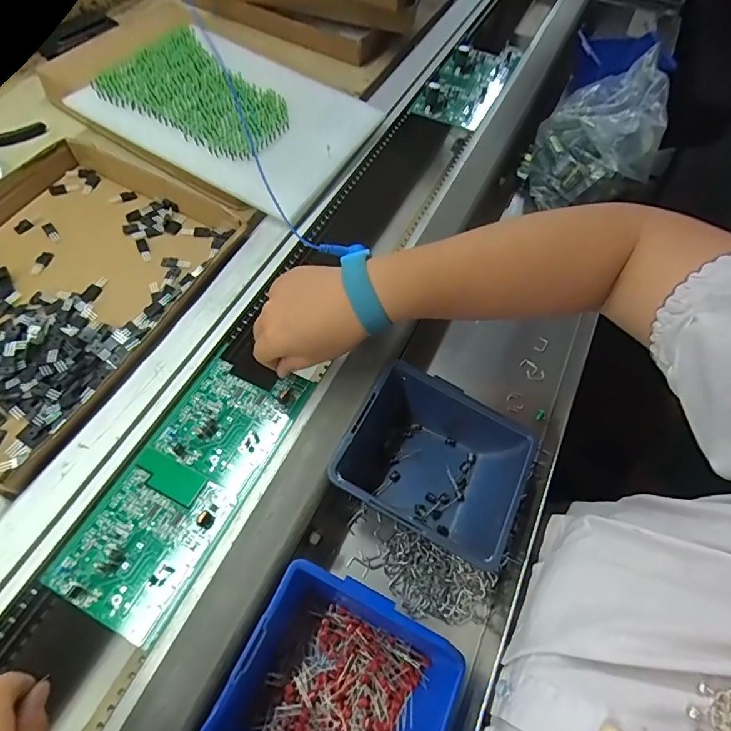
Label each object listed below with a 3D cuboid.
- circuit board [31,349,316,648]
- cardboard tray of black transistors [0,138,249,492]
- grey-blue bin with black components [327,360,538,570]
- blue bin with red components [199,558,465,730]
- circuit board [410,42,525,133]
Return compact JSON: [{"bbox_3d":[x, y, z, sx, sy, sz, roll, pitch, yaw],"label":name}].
[{"bbox_3d":[-0.135,0.083,0.350,0.095,0.010,0.211,25,62,10],"label":"circuit board"},{"bbox_3d":[-0.289,-0.072,0.412,0.238,0.030,0.307,23,62,9],"label":"cardboard tray of black transistors"},{"bbox_3d":[0.056,0.081,0.373,0.139,0.064,0.118,26,62,10],"label":"grey-blue bin with black components"},{"bbox_3d":[-0.016,0.215,0.295,0.134,0.058,0.123,26,63,9],"label":"blue bin with red components"},{"bbox_3d":[0.146,-0.395,0.613,0.088,0.019,0.198,27,62,11],"label":"circuit board"}]

